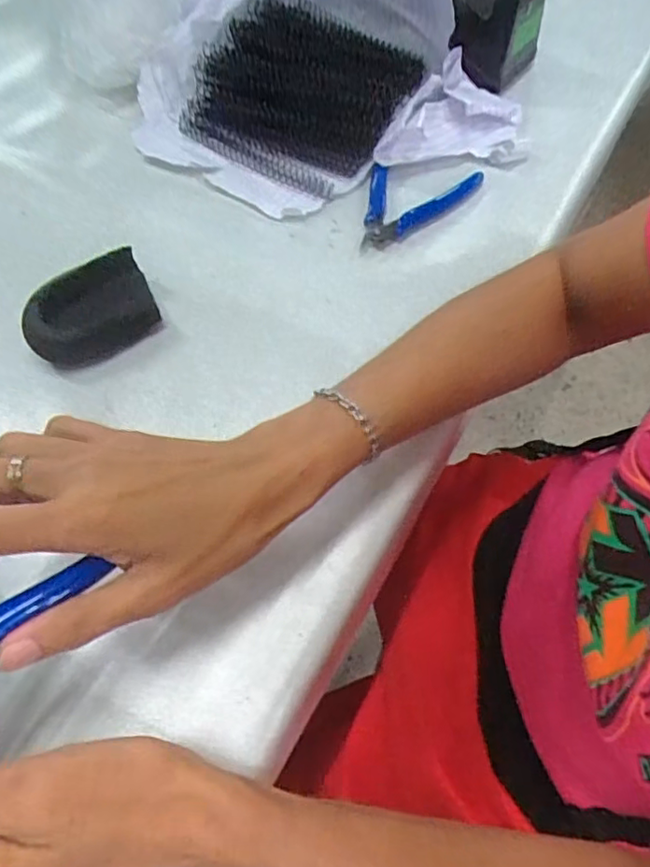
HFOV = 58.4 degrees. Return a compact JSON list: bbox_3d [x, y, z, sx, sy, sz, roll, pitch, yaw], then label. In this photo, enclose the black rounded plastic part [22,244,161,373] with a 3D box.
[{"bbox_3d":[-0.159,-0.083,0.400,0.092,0.034,0.059,-37,67,-17],"label":"black rounded plastic part"}]

